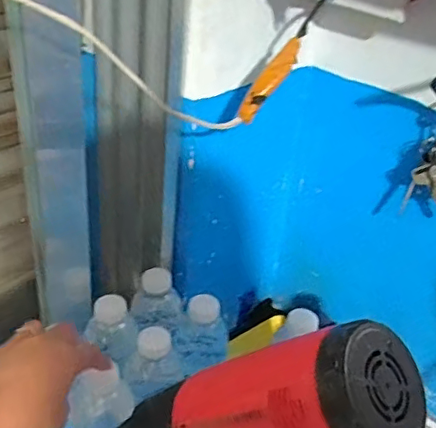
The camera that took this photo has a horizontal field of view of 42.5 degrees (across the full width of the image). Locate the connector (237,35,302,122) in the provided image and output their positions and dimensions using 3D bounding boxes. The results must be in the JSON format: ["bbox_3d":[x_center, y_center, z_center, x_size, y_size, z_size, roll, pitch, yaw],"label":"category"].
[{"bbox_3d":[0.045,-0.118,0.493,0.023,0.010,0.085,34,88,36],"label":"connector"}]

